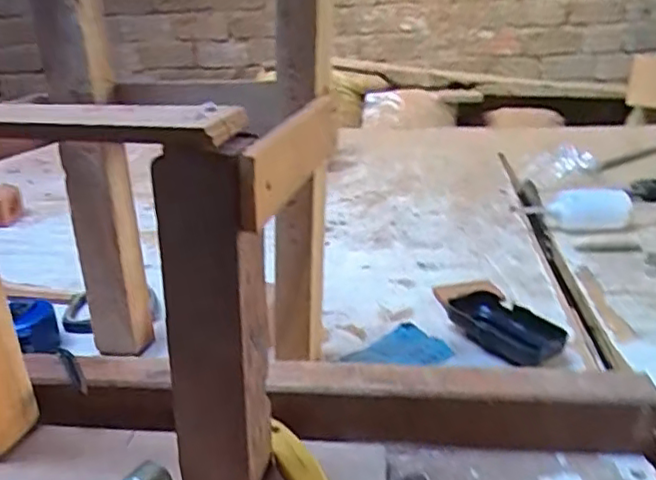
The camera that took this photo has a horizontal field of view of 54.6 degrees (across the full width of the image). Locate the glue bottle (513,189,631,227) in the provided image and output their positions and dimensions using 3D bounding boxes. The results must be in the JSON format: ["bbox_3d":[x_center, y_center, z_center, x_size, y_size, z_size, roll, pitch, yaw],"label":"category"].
[{"bbox_3d":[0.318,-0.039,0.820,0.140,0.045,0.040,2,23,11],"label":"glue bottle"}]

